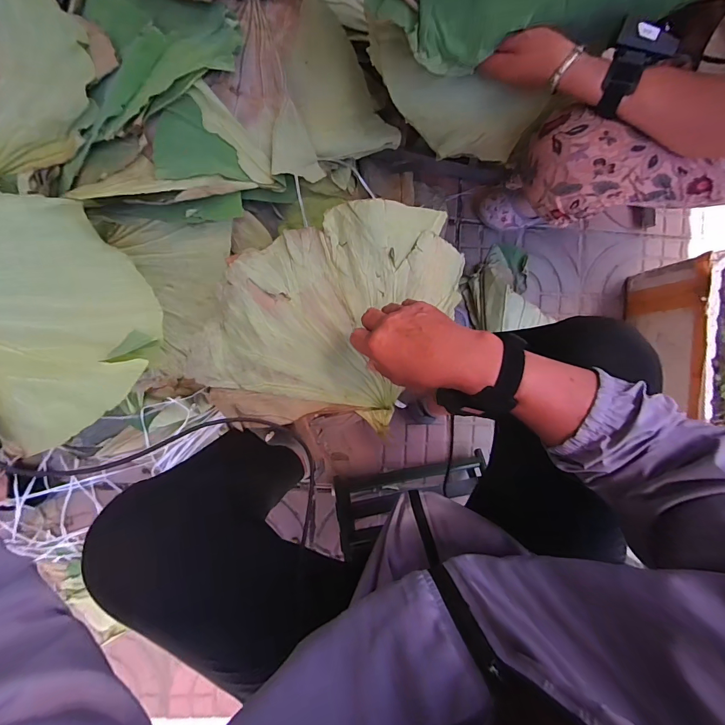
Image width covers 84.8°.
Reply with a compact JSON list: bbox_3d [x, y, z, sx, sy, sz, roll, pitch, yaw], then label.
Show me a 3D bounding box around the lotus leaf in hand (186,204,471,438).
[{"bbox_3d":[-0.033,-0.091,0.593,0.307,0.043,0.357,24,89,-5],"label":"lotus leaf in hand"}]

